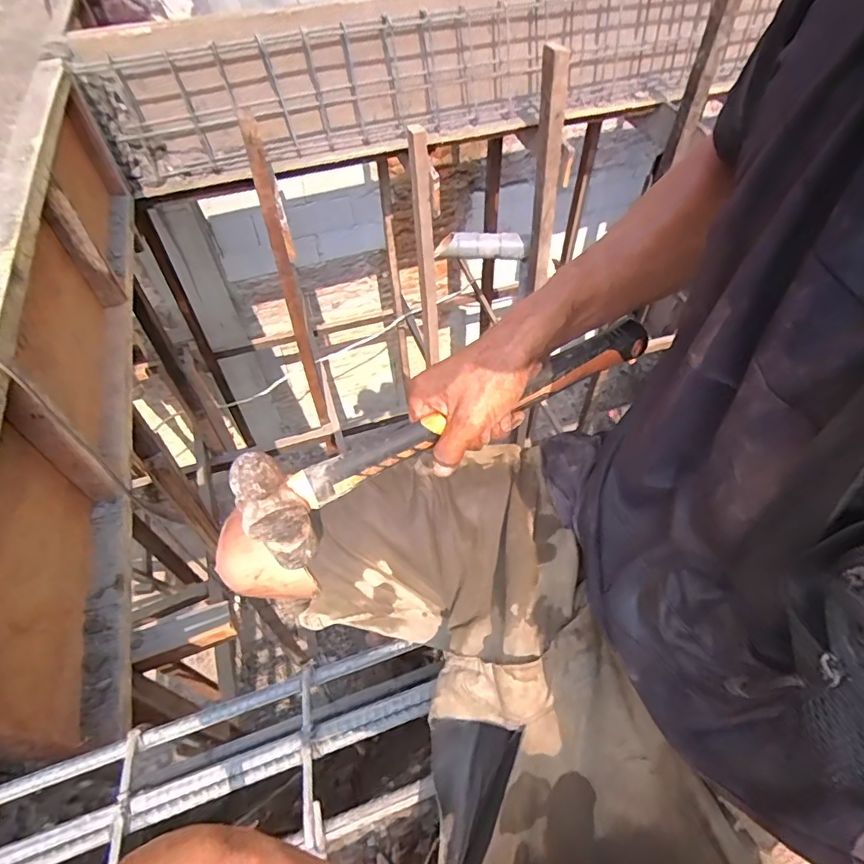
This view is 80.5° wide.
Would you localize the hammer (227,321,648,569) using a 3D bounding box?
[{"bbox_3d":[0.027,-0.008,0.408,0.357,0.102,0.032,-25,57,-13],"label":"hammer"}]

